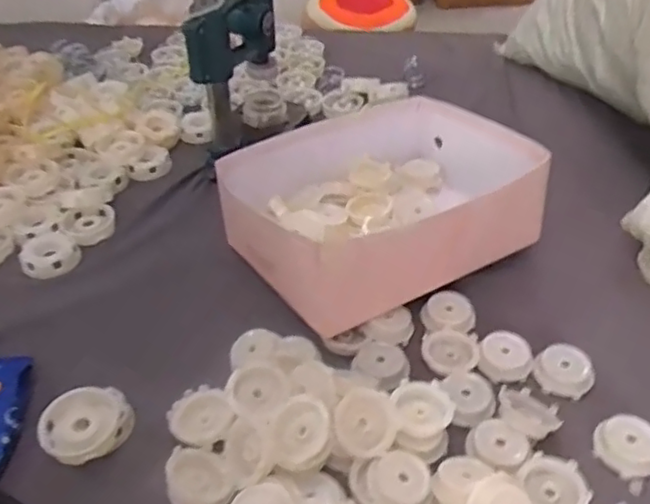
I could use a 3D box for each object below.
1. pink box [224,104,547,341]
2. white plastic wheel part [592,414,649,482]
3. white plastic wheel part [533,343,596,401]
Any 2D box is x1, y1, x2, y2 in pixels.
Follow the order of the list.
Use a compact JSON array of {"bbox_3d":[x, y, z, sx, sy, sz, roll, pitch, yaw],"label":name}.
[{"bbox_3d":[0.062,-0.064,0.723,0.315,0.117,0.267,-23,46,-23],"label":"pink box"},{"bbox_3d":[0.255,0.162,0.536,0.047,0.017,0.052,-27,48,-26],"label":"white plastic wheel part"},{"bbox_3d":[0.223,0.111,0.595,0.052,0.023,0.045,19,46,21],"label":"white plastic wheel part"}]

